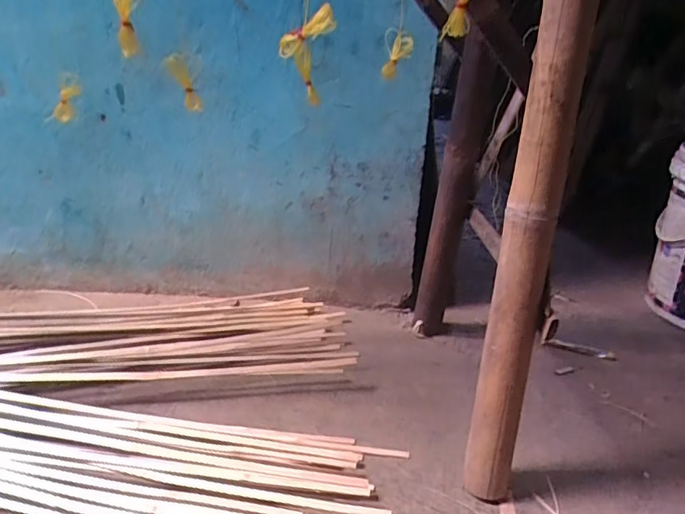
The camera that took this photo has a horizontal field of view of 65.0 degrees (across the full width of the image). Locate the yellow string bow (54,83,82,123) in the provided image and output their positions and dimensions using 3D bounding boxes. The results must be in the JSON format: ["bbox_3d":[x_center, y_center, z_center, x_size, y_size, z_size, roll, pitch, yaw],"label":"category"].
[{"bbox_3d":[-0.415,-0.231,0.809,0.022,0.066,0.023,33,23,-7],"label":"yellow string bow"}]

